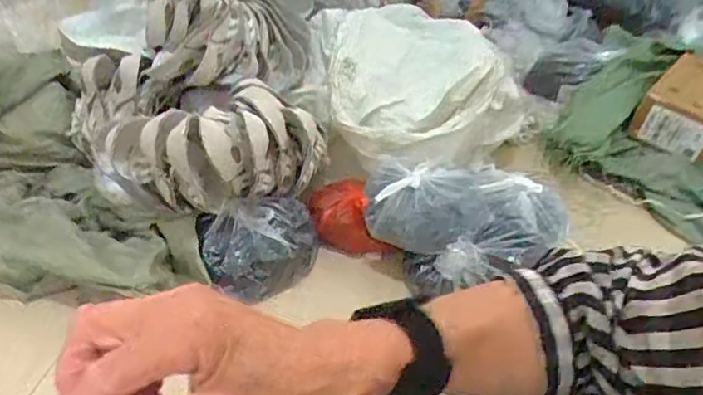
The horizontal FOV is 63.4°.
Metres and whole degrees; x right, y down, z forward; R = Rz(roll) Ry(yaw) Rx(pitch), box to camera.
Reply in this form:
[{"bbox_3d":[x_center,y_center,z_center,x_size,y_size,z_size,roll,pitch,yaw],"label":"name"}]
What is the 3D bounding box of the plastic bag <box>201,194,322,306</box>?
[{"bbox_3d":[-0.166,0.092,1.070,0.219,0.152,0.122,-22,42,-32],"label":"plastic bag"}]

